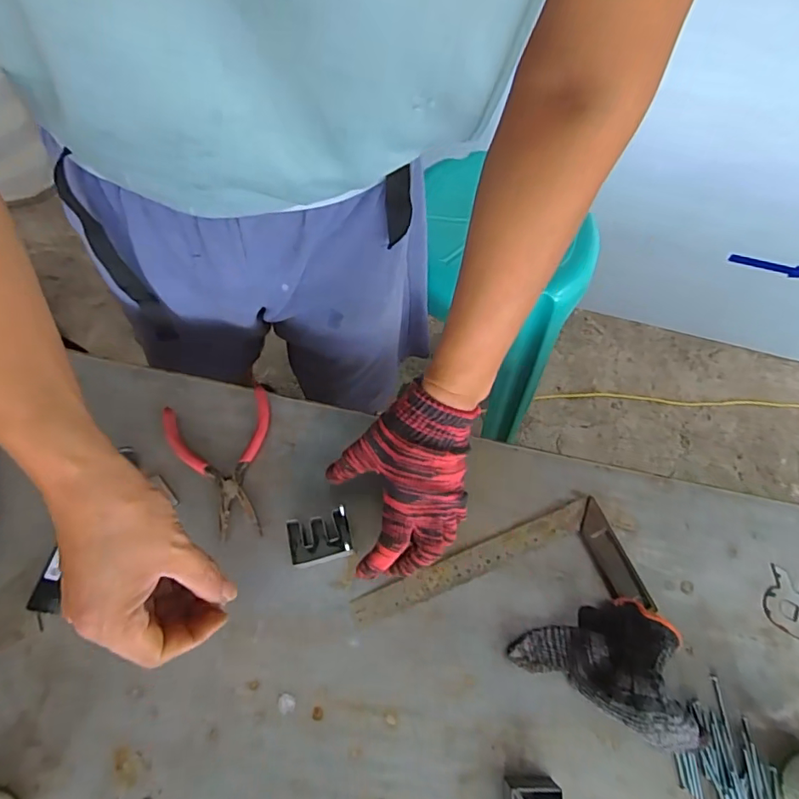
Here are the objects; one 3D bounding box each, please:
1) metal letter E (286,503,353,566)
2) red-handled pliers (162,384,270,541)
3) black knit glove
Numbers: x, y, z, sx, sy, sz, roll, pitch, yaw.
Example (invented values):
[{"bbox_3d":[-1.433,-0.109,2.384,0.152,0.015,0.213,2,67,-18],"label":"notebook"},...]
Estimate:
[{"bbox_3d":[-0.072,0.125,0.459,0.055,0.021,0.041,-12,70,-8],"label":"metal letter E"},{"bbox_3d":[-0.165,0.061,0.489,0.099,0.012,0.138,-16,70,-9],"label":"red-handled pliers"},{"bbox_3d":[0.178,0.210,0.421,0.144,0.059,0.091,28,70,8],"label":"black knit glove"}]

